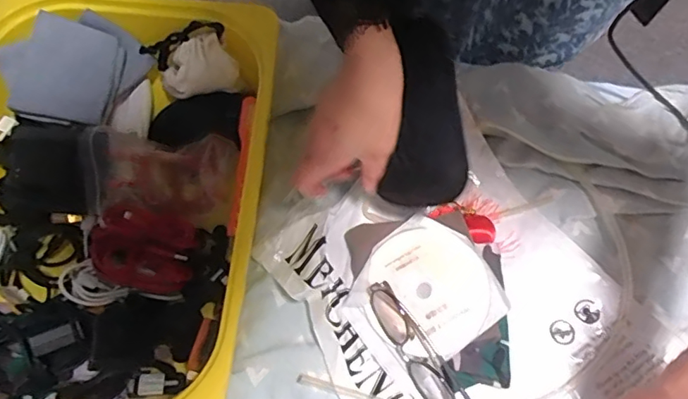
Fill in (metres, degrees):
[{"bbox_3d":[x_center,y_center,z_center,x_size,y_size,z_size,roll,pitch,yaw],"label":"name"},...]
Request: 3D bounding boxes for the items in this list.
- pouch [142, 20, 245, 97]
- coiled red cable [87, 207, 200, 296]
[{"bbox_3d":[-0.160,-0.143,0.546,0.091,0.051,0.071,-17,70,-7],"label":"pouch"},{"bbox_3d":[-0.187,0.048,0.491,0.097,0.038,0.074,12,69,4],"label":"coiled red cable"}]

